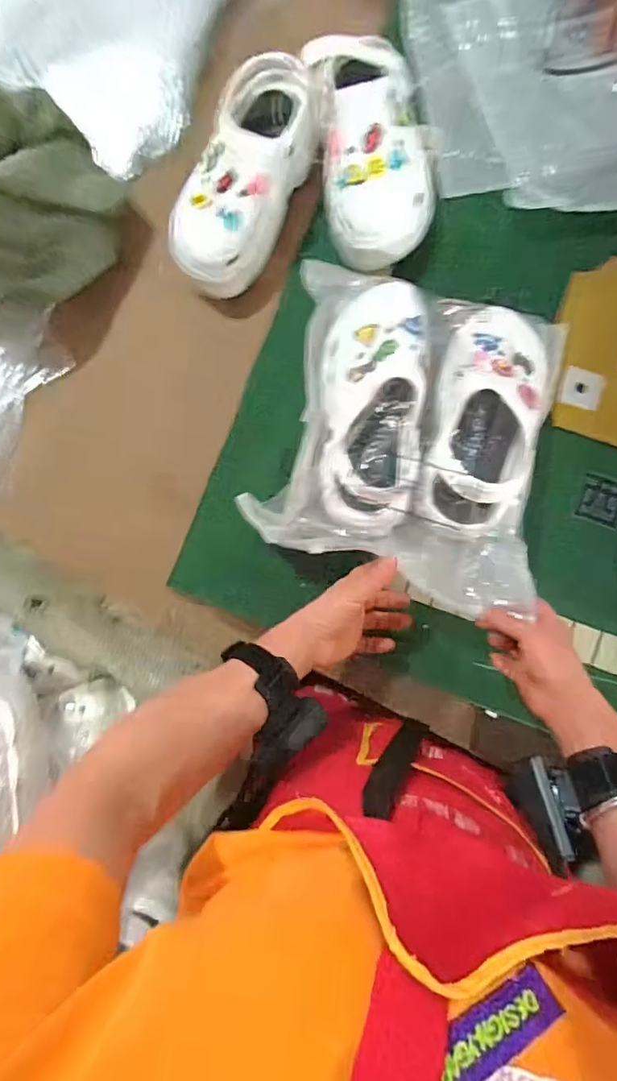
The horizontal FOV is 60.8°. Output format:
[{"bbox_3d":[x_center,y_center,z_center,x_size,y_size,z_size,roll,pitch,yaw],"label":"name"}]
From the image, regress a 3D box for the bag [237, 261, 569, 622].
[{"bbox_3d":[0.108,-0.117,0.532,0.281,0.111,0.315,15,86,6],"label":"bag"}]

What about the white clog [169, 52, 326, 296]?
[{"bbox_3d":[-0.076,-0.404,0.592,0.101,0.107,0.256,30,88,7],"label":"white clog"}]

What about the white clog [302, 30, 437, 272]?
[{"bbox_3d":[0.067,-0.421,0.578,0.115,0.117,0.195,-14,84,4],"label":"white clog"}]

